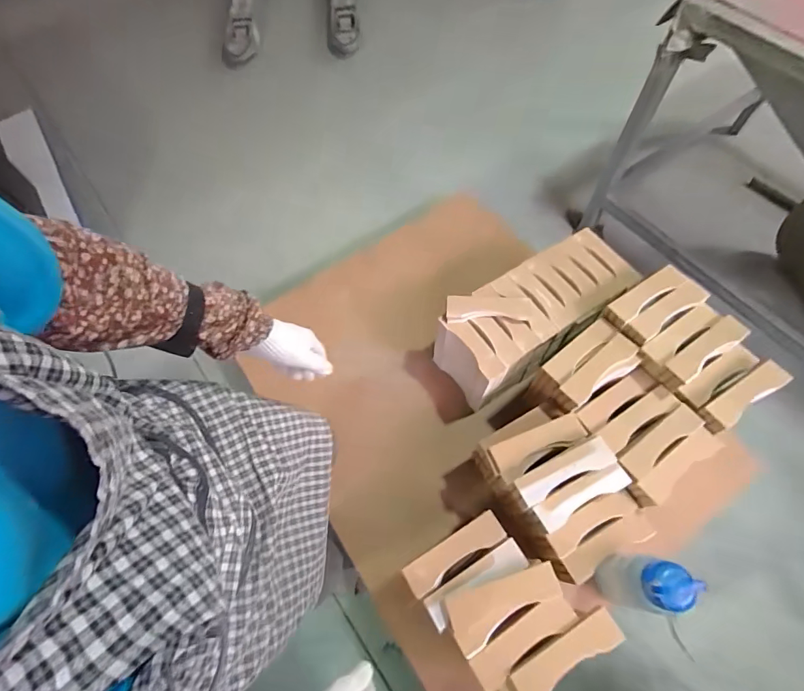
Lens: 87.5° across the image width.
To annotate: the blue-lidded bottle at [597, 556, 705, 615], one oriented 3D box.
[{"bbox_3d":[0.468,0.458,0.812,0.095,0.226,0.090,3,64,4],"label":"blue-lidded bottle"}]

